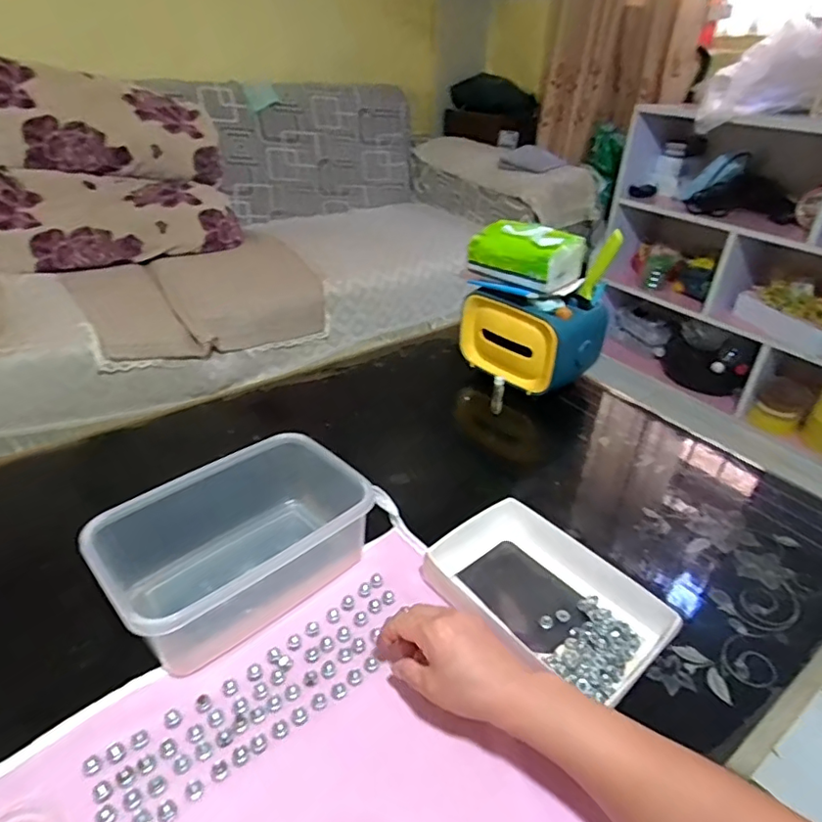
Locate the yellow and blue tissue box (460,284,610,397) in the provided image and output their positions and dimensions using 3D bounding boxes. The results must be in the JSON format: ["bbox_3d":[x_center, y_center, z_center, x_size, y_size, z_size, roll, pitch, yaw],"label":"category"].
[{"bbox_3d":[0.191,-0.127,0.878,0.135,0.124,0.187,-21,40,-32],"label":"yellow and blue tissue box"}]

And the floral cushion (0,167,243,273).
[{"bbox_3d":[-0.843,-0.535,1.512,0.705,0.213,0.281,-13,37,-23],"label":"floral cushion"}]

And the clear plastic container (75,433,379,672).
[{"bbox_3d":[-0.177,0.130,0.548,0.228,0.080,0.152,-24,42,-35],"label":"clear plastic container"}]

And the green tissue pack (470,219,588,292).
[{"bbox_3d":[0.171,-0.243,0.821,0.098,0.069,0.148,-27,43,-37],"label":"green tissue pack"}]

